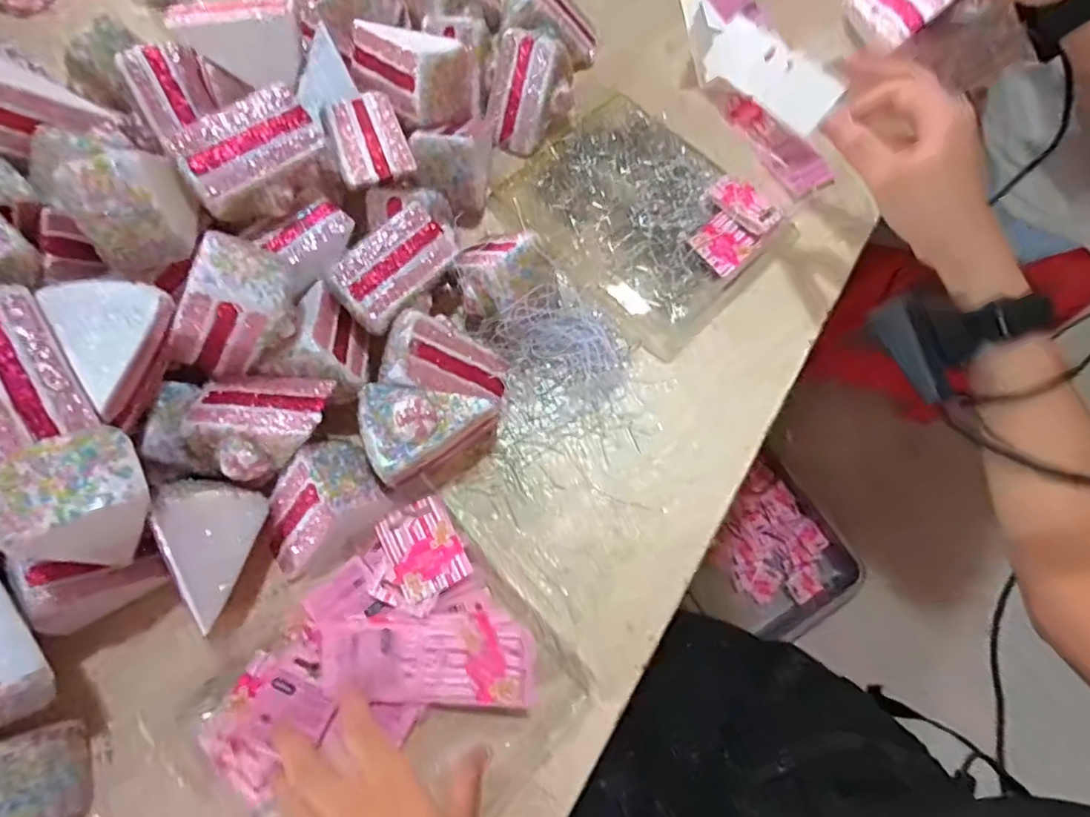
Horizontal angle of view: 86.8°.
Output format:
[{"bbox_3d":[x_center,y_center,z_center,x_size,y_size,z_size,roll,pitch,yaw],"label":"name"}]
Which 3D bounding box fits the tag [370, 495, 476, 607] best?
[{"bbox_3d":[-0.078,0.089,0.372,0.044,0.004,0.059,-26,74,-11],"label":"tag"}]

